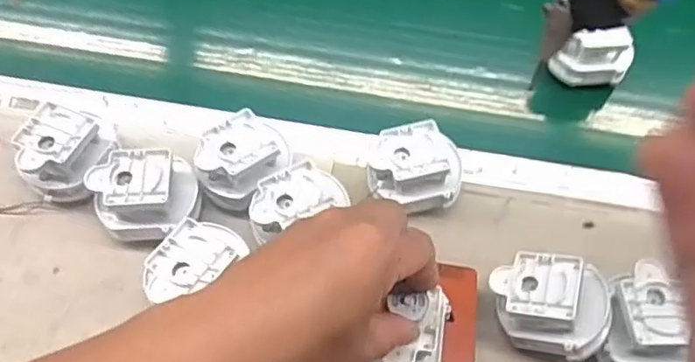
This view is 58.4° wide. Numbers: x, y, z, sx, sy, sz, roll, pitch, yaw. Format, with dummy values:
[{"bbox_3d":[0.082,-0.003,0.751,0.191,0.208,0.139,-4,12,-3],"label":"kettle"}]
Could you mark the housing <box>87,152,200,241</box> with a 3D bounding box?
[{"bbox_3d":[-0.142,0.014,0.446,0.069,0.053,0.054,-11,59,-10],"label":"housing"}]

